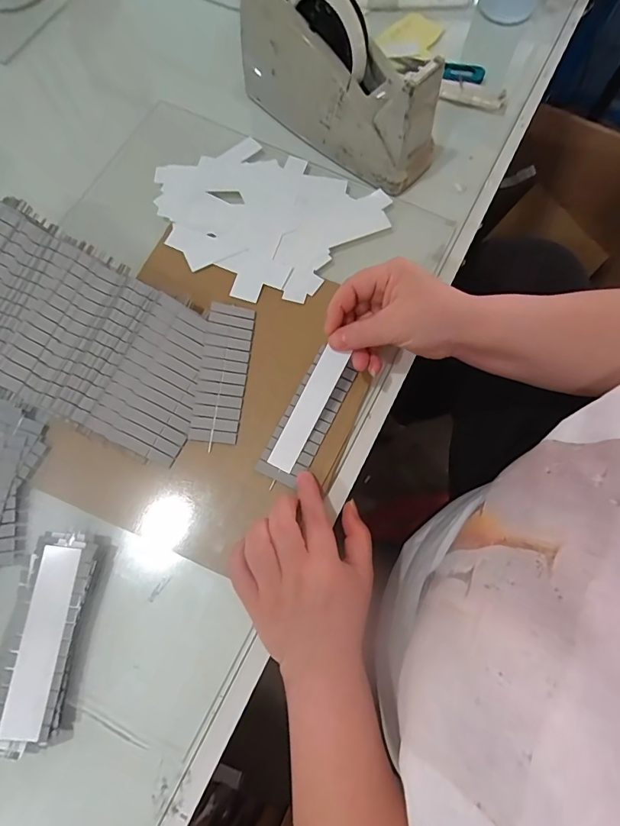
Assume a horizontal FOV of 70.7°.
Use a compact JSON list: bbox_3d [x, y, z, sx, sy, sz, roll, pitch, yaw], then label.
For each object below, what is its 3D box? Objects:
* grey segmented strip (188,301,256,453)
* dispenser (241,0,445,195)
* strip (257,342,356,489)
[{"bbox_3d":[-0.075,-0.037,0.379,0.039,0.012,0.125,7,74,1],"label":"grey segmented strip"},{"bbox_3d":[0.027,-0.322,0.417,0.212,0.105,0.067,42,77,11],"label":"dispenser"},{"bbox_3d":[0.000,0.002,0.372,0.039,0.005,0.121,27,76,7],"label":"strip"}]

